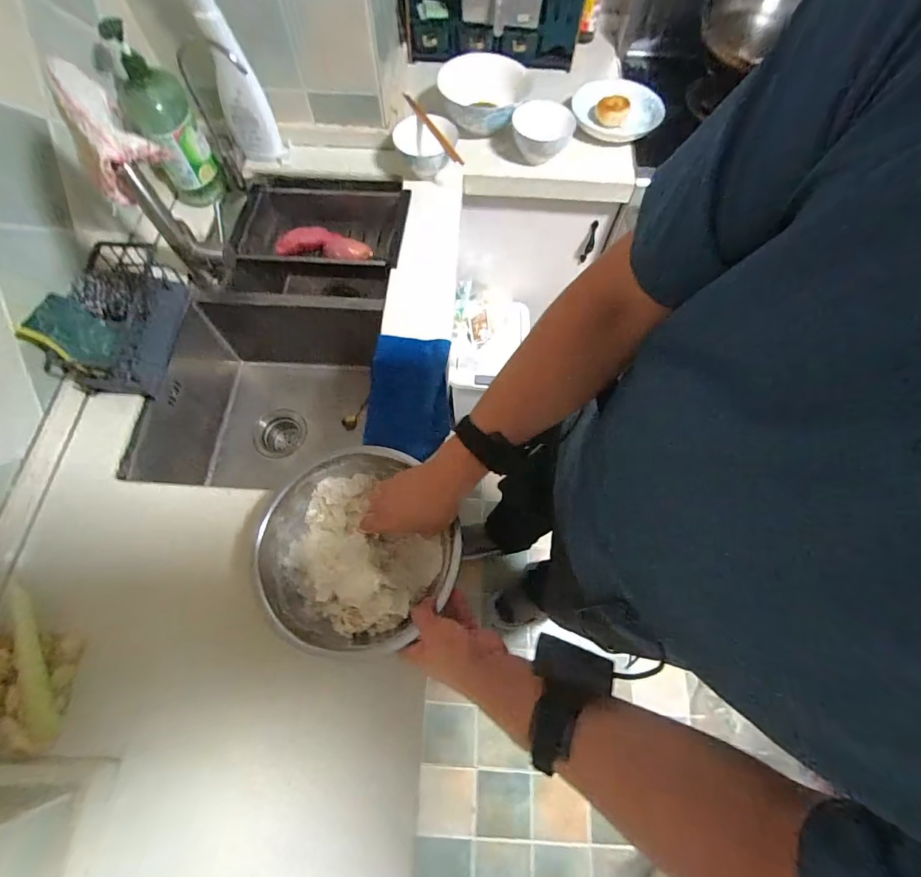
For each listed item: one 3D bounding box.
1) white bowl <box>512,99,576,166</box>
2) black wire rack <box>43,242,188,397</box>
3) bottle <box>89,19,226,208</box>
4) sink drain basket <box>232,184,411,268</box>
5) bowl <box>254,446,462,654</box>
[{"bbox_3d":[0.169,-0.629,0.890,0.119,0.089,0.119,0,67,-1],"label":"white bowl"},{"bbox_3d":[-0.545,-0.198,0.704,0.130,0.101,0.244,4,67,1],"label":"black wire rack"},{"bbox_3d":[-0.530,-0.563,0.767,0.108,0.268,0.097,-26,70,-12],"label":"bottle"},{"bbox_3d":[-0.295,-0.421,0.900,0.335,0.091,0.201,7,67,2],"label":"sink drain basket"},{"bbox_3d":[-0.133,0.143,0.563,0.234,0.076,0.232,0,67,-1],"label":"bowl"}]

